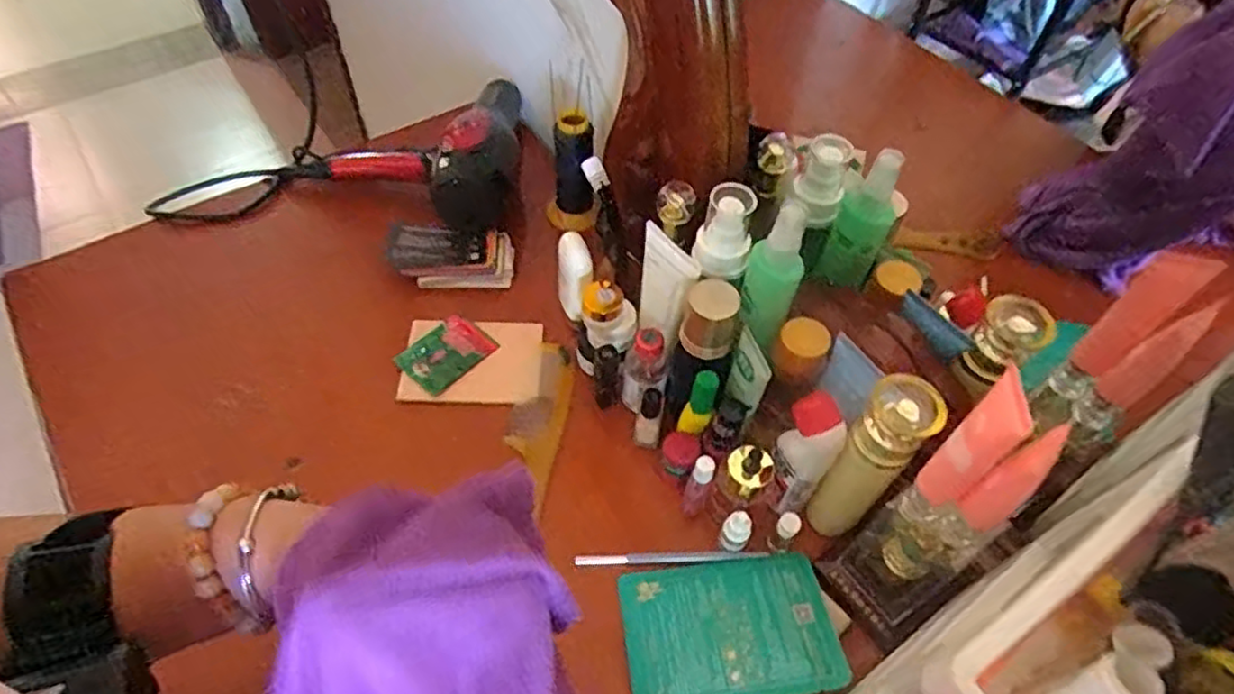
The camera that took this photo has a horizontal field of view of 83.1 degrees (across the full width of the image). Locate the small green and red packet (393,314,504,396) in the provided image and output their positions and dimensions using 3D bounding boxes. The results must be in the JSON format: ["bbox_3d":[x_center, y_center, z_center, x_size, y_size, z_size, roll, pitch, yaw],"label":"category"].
[{"bbox_3d":[-0.157,0.005,0.637,0.058,0.012,0.076,36,60,22],"label":"small green and red packet"}]

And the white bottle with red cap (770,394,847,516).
[{"bbox_3d":[0.138,0.077,0.506,0.032,0.108,0.039,-11,55,-10],"label":"white bottle with red cap"}]

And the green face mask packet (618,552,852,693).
[{"bbox_3d":[0.079,0.202,0.495,0.145,0.011,0.098,-10,47,1],"label":"green face mask packet"}]

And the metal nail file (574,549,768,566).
[{"bbox_3d":[0.041,0.160,0.532,0.143,0.011,0.009,0,54,-2],"label":"metal nail file"}]

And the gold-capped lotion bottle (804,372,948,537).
[{"bbox_3d":[0.175,0.085,0.493,0.044,0.167,0.050,36,60,22],"label":"gold-capped lotion bottle"}]

